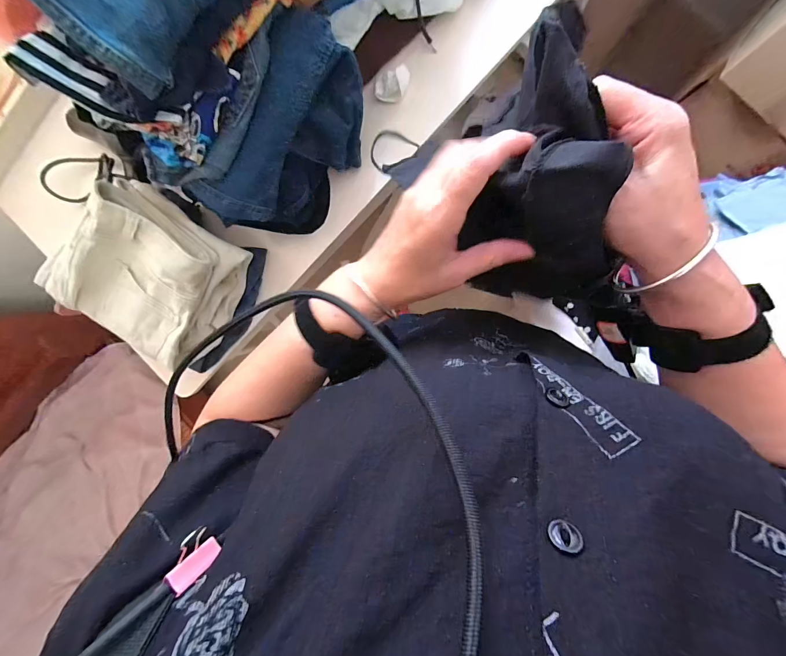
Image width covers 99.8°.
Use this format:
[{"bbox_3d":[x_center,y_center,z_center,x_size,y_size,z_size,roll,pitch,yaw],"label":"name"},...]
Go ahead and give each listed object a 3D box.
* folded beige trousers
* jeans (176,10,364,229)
[{"bbox_3d":[-0.353,-0.075,0.472,0.196,0.124,0.207,35,97,2],"label":"folded beige trousers"},{"bbox_3d":[-0.136,-0.243,0.454,0.099,0.169,0.250,36,97,2],"label":"jeans"}]

